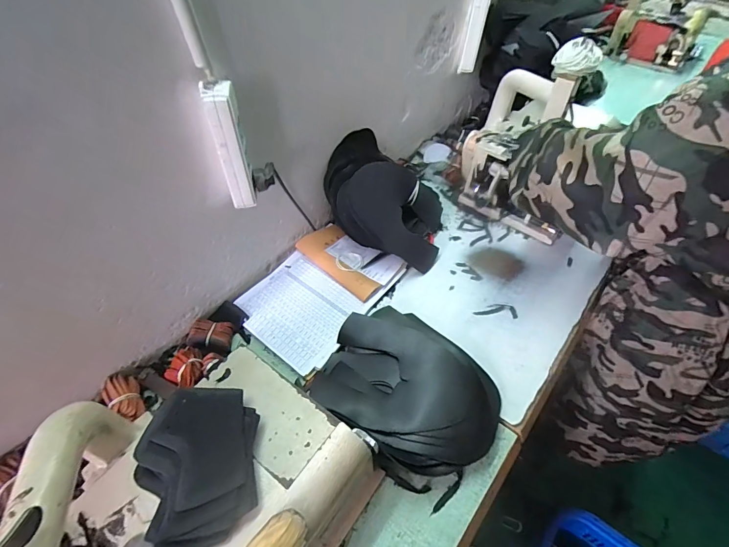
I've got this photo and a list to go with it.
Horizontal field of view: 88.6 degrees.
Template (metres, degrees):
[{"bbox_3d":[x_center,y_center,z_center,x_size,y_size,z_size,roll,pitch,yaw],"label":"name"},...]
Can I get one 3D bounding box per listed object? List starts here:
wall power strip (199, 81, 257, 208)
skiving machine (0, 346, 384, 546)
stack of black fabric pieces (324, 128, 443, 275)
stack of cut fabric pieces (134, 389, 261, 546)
[{"bbox_3d":[-0.188,-0.177,0.531,0.037,0.167,0.047,-15,53,-14],"label":"wall power strip"},{"bbox_3d":[-0.186,0.231,0.359,0.246,0.323,0.355,32,56,22],"label":"skiving machine"},{"bbox_3d":[0.050,-0.166,0.795,0.248,0.173,0.238,11,51,7],"label":"stack of black fabric pieces"},{"bbox_3d":[-0.181,0.205,0.404,0.125,0.025,0.158,-7,51,-7],"label":"stack of cut fabric pieces"}]

